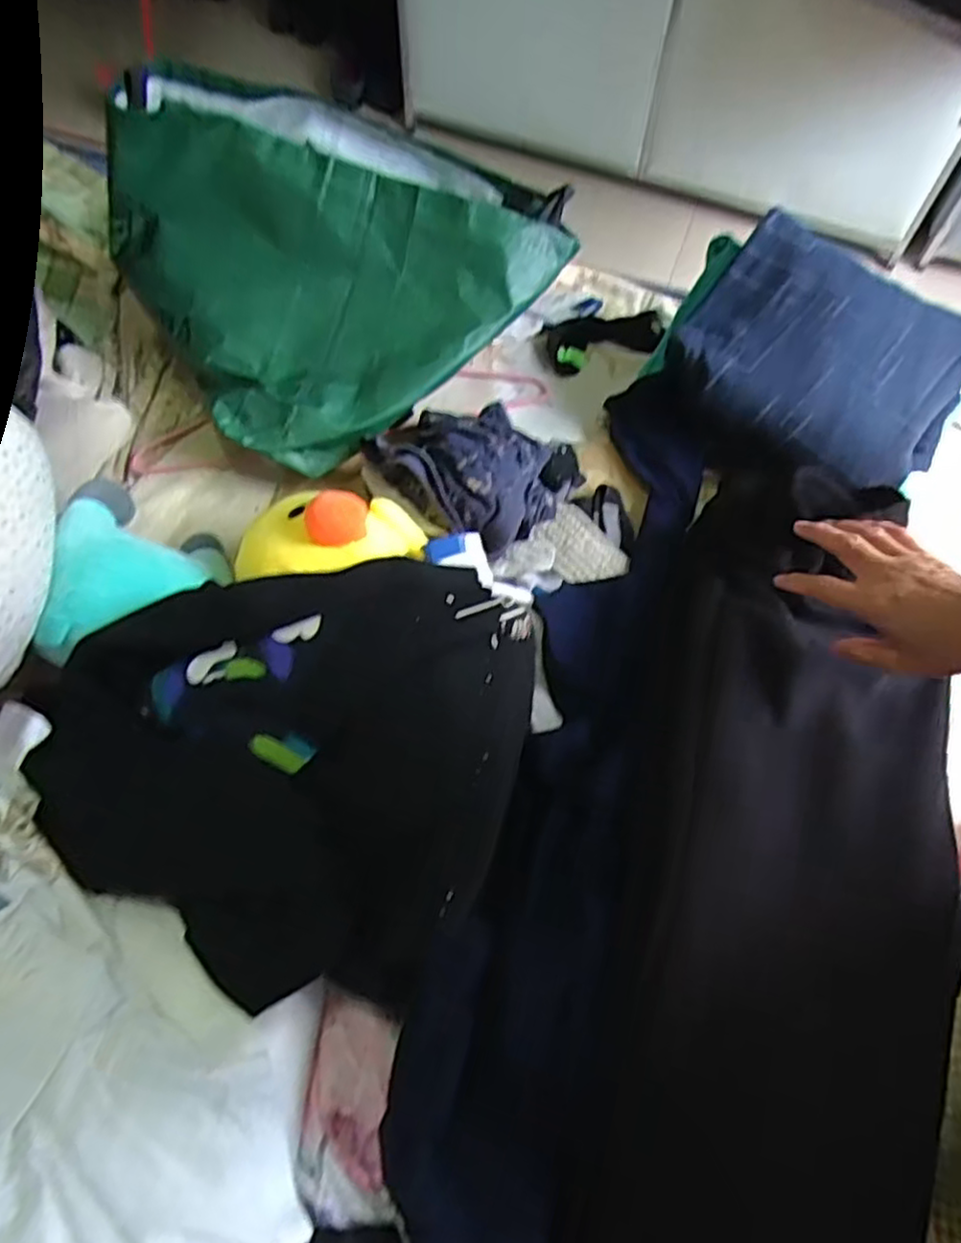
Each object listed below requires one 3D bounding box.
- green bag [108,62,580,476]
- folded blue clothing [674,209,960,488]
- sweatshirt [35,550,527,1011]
[{"bbox_3d":[-0.121,-0.361,0.689,0.378,0.174,0.292,-30,70,-14],"label":"green bag"},{"bbox_3d":[0.323,-0.245,0.677,0.263,0.060,0.209,38,83,3],"label":"folded blue clothing"},{"bbox_3d":[-0.144,0.078,0.496,0.347,0.080,0.298,11,66,3],"label":"sweatshirt"}]

